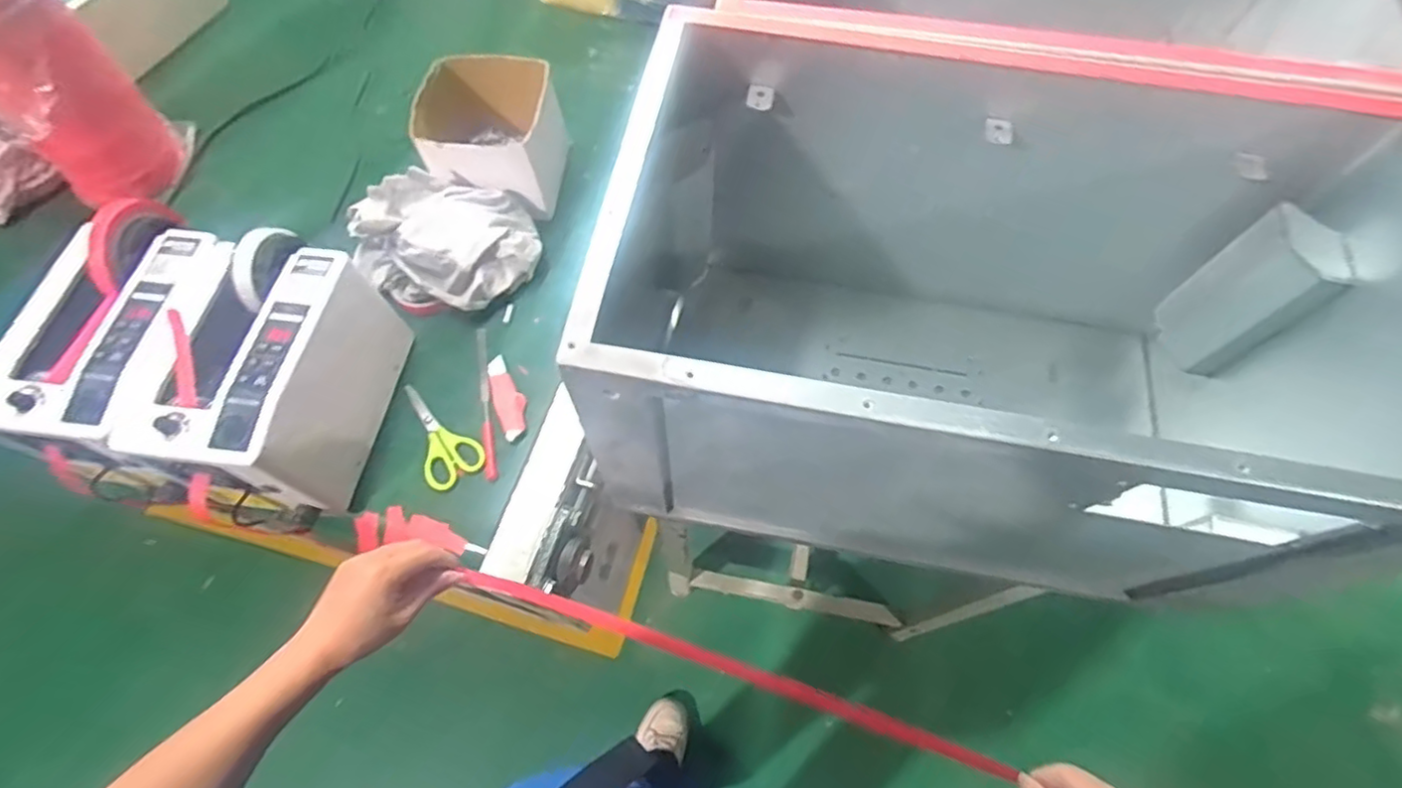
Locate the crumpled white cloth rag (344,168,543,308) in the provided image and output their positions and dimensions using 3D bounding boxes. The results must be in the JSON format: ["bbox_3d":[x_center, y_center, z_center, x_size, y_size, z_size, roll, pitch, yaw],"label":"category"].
[{"bbox_3d":[-0.288,-0.171,0.720,0.205,0.093,0.135,4,66,3],"label":"crumpled white cloth rag"}]

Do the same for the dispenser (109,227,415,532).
[{"bbox_3d":[-0.393,-0.015,0.618,0.144,0.150,0.236,8,66,5],"label":"dispenser"}]

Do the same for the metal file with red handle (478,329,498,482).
[{"bbox_3d":[-0.226,0.007,0.680,0.013,0.013,0.175,-12,66,-5],"label":"metal file with red handle"}]

